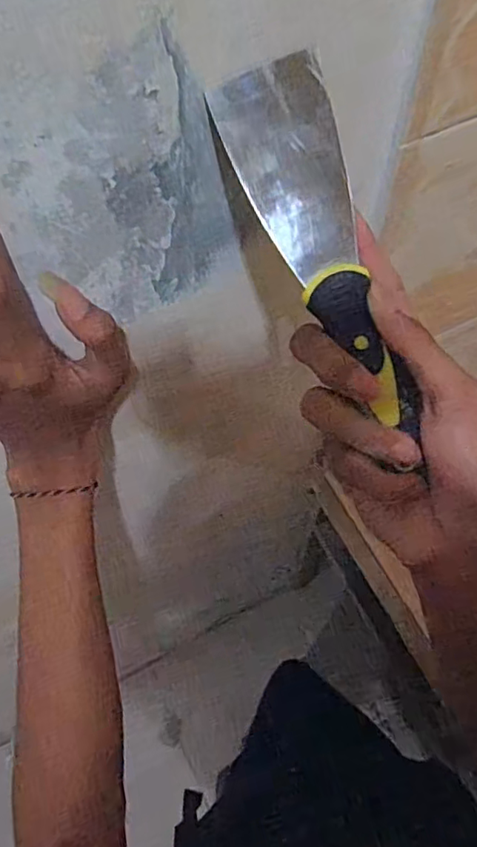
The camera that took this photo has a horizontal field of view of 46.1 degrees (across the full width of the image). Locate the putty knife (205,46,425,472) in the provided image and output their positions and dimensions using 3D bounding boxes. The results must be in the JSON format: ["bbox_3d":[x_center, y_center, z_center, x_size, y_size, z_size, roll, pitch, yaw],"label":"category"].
[{"bbox_3d":[0.041,-0.074,0.251,0.047,0.014,0.166,-25,97,-9],"label":"putty knife"}]

